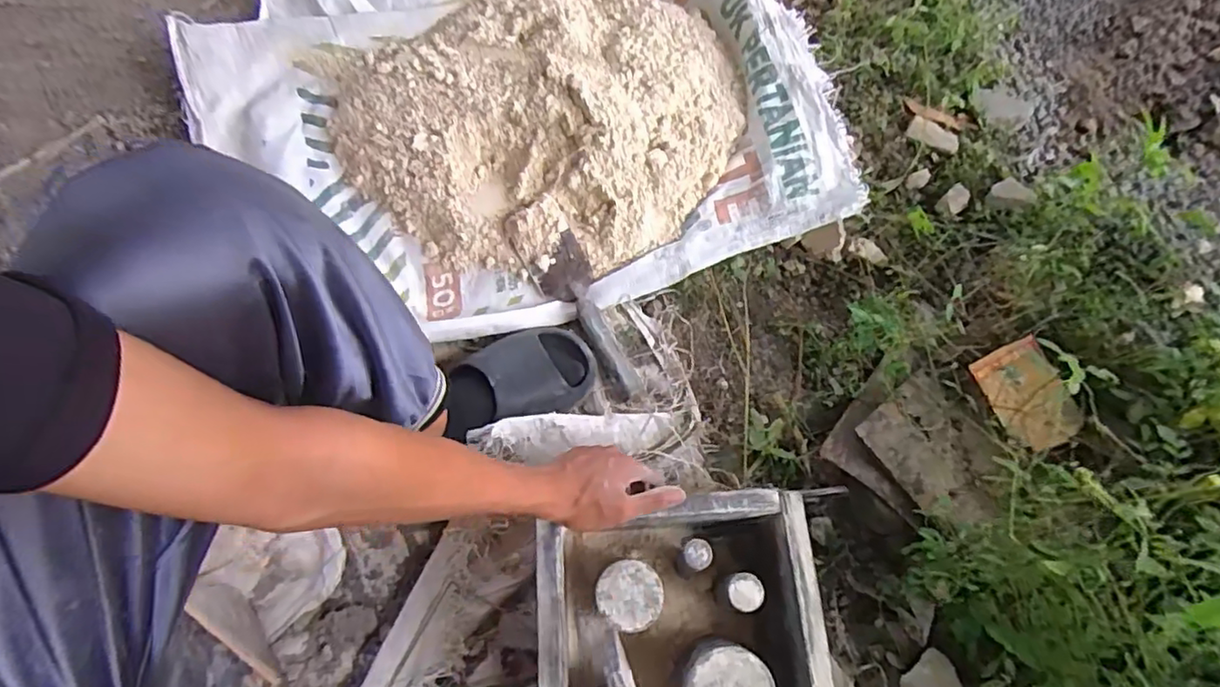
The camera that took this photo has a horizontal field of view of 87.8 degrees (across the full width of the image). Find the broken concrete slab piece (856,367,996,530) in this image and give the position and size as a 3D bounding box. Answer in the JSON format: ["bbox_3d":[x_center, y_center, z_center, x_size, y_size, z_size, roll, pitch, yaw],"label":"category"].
[{"bbox_3d":[0.351,0.117,0.679,0.115,0.018,0.149,-32,74,-10],"label":"broken concrete slab piece"}]

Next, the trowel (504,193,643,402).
[{"bbox_3d":[-0.038,-0.055,0.759,0.069,0.045,0.265,-29,73,-9],"label":"trowel"}]

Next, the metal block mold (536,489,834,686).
[{"bbox_3d":[0.063,0.267,0.577,0.239,0.111,0.234,-3,71,0],"label":"metal block mold"}]

